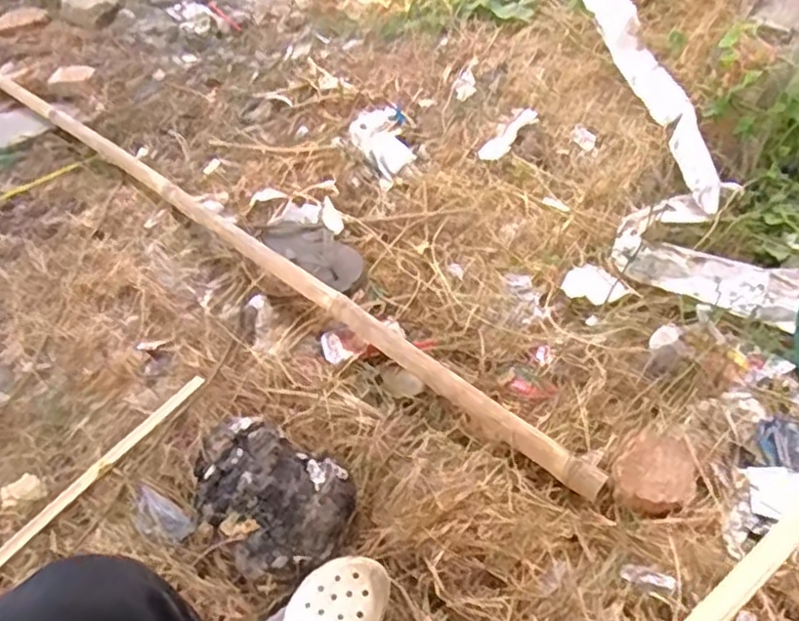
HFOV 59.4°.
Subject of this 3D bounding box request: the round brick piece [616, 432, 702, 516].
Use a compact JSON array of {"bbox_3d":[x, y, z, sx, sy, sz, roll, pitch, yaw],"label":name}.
[{"bbox_3d":[0.323,0.206,0.880,0.092,0.030,0.119,24,52,26],"label":"round brick piece"}]

